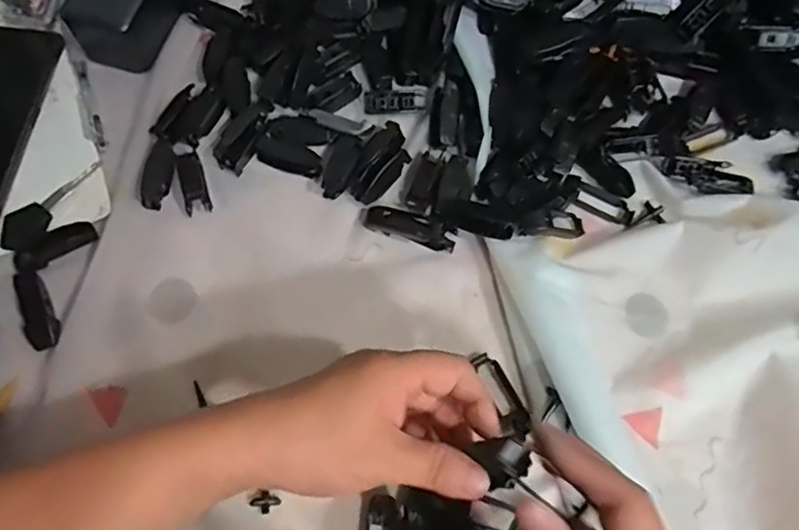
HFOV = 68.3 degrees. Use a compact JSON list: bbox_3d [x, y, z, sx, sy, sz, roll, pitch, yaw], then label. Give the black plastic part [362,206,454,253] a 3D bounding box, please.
[{"bbox_3d":[0.005,-0.027,0.416,0.070,0.019,0.023,22,71,7],"label":"black plastic part"}]

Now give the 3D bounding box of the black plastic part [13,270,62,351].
[{"bbox_3d":[-0.240,0.029,0.387,0.017,0.007,0.055,-22,72,-9],"label":"black plastic part"}]

